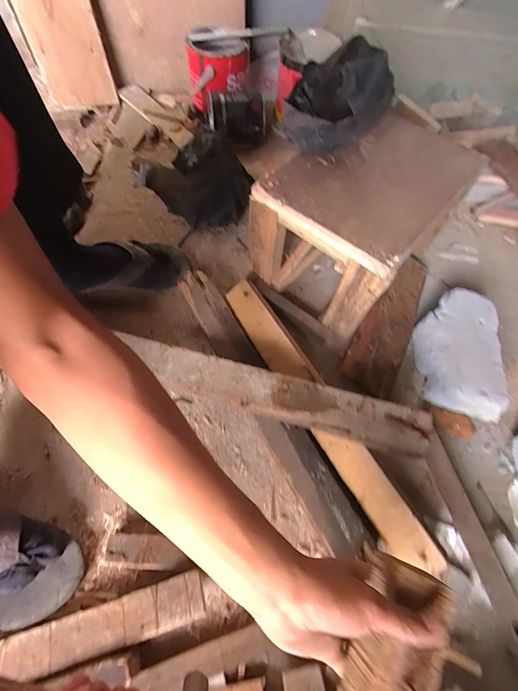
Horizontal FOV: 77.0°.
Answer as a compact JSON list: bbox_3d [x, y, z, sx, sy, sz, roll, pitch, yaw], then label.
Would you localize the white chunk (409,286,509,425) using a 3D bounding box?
[{"bbox_3d":[0.344,0.011,0.564,0.124,0.071,0.214,6,63,-1],"label":"white chunk"}]

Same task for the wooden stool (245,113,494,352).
[{"bbox_3d":[0.170,-0.208,0.582,0.231,0.229,0.324,37,66,14],"label":"wooden stool"}]

